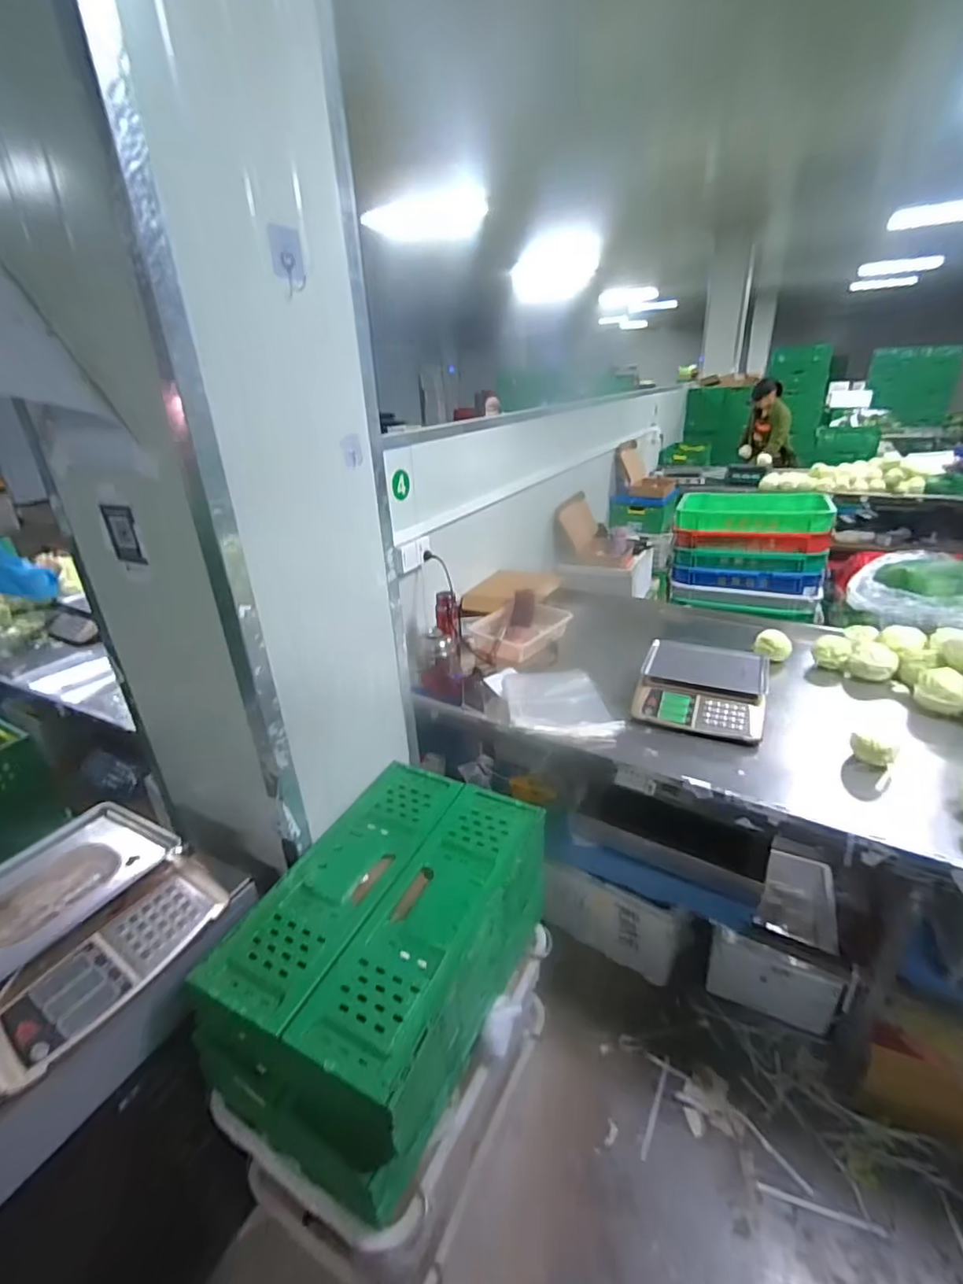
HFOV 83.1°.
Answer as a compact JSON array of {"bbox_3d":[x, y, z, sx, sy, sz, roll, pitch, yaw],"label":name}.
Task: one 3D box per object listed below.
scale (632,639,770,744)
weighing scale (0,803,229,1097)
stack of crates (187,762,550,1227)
[{"bbox_3d":[0.676,0.126,1.668,0.360,0.119,0.370,9,28,23],"label":"scale"},{"bbox_3d":[-0.693,0.475,0.919,0.361,0.129,0.365,13,30,29],"label":"weighing scale"},{"bbox_3d":[-0.180,0.612,1.092,0.422,0.325,0.661,11,29,26],"label":"stack of crates"}]

